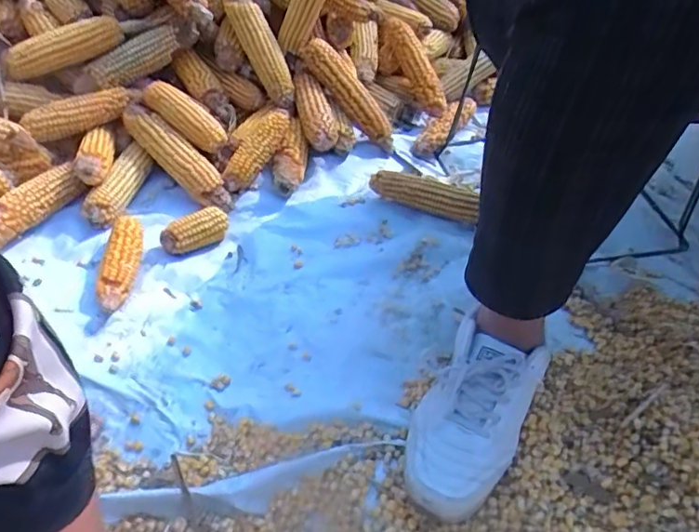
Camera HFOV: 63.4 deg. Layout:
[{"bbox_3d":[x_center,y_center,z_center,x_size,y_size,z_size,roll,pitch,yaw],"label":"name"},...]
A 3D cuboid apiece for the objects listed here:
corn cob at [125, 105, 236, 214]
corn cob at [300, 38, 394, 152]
[{"bbox_3d":[-0.242,-0.151,0.805,0.210,0.041,0.044,43,54,8],"label":"corn cob"},{"bbox_3d":[0.003,-0.265,0.882,0.201,0.044,0.050,47,48,-15],"label":"corn cob"}]

